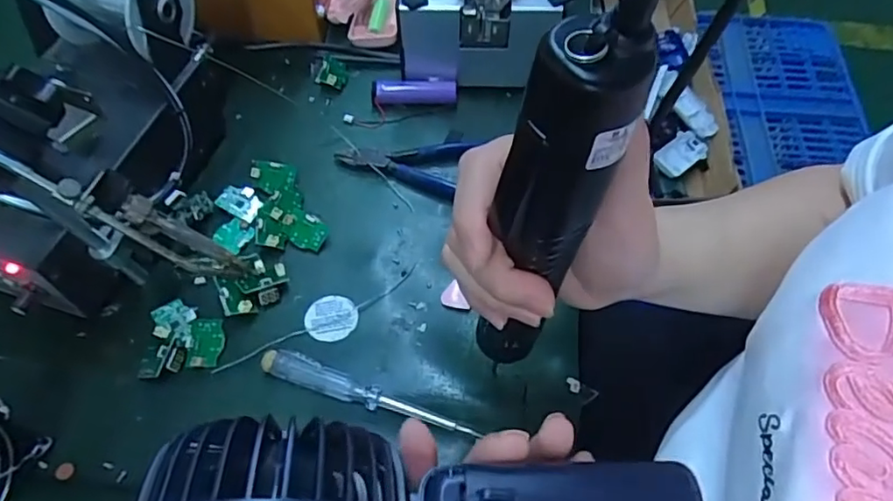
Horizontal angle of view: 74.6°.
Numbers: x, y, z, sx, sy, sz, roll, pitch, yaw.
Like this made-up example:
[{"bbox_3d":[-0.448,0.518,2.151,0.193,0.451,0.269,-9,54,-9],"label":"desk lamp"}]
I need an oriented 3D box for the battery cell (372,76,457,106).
[{"bbox_3d":[-0.027,-0.131,0.485,0.070,0.021,0.019,-3,58,-2],"label":"battery cell"}]

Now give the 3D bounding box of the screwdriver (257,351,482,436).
[{"bbox_3d":[-0.048,0.086,0.351,0.132,0.013,0.016,16,60,9],"label":"screwdriver"}]

